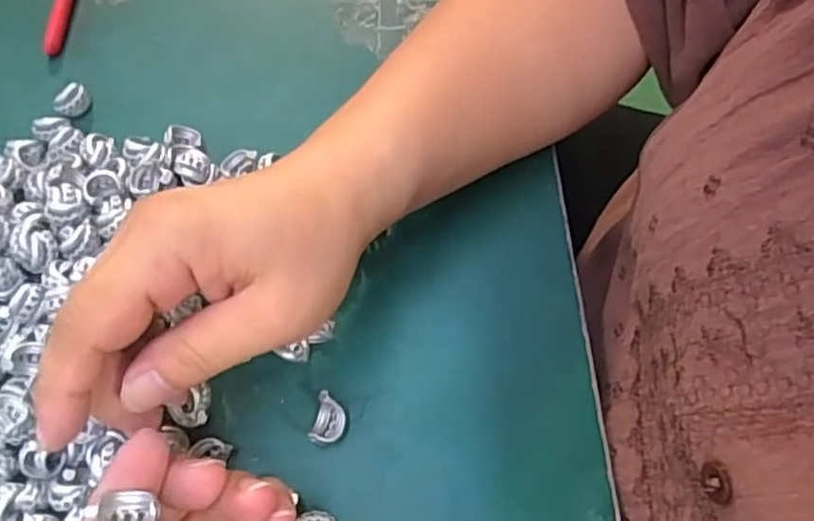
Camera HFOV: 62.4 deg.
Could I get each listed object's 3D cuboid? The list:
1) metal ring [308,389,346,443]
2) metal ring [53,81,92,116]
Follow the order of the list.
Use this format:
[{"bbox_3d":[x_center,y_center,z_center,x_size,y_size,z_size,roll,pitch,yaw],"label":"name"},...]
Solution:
[{"bbox_3d":[-0.031,0.066,0.276,0.013,0.011,0.020,12,69,7],"label":"metal ring"},{"bbox_3d":[-0.168,-0.080,0.338,0.011,0.010,0.018,37,74,15],"label":"metal ring"}]

